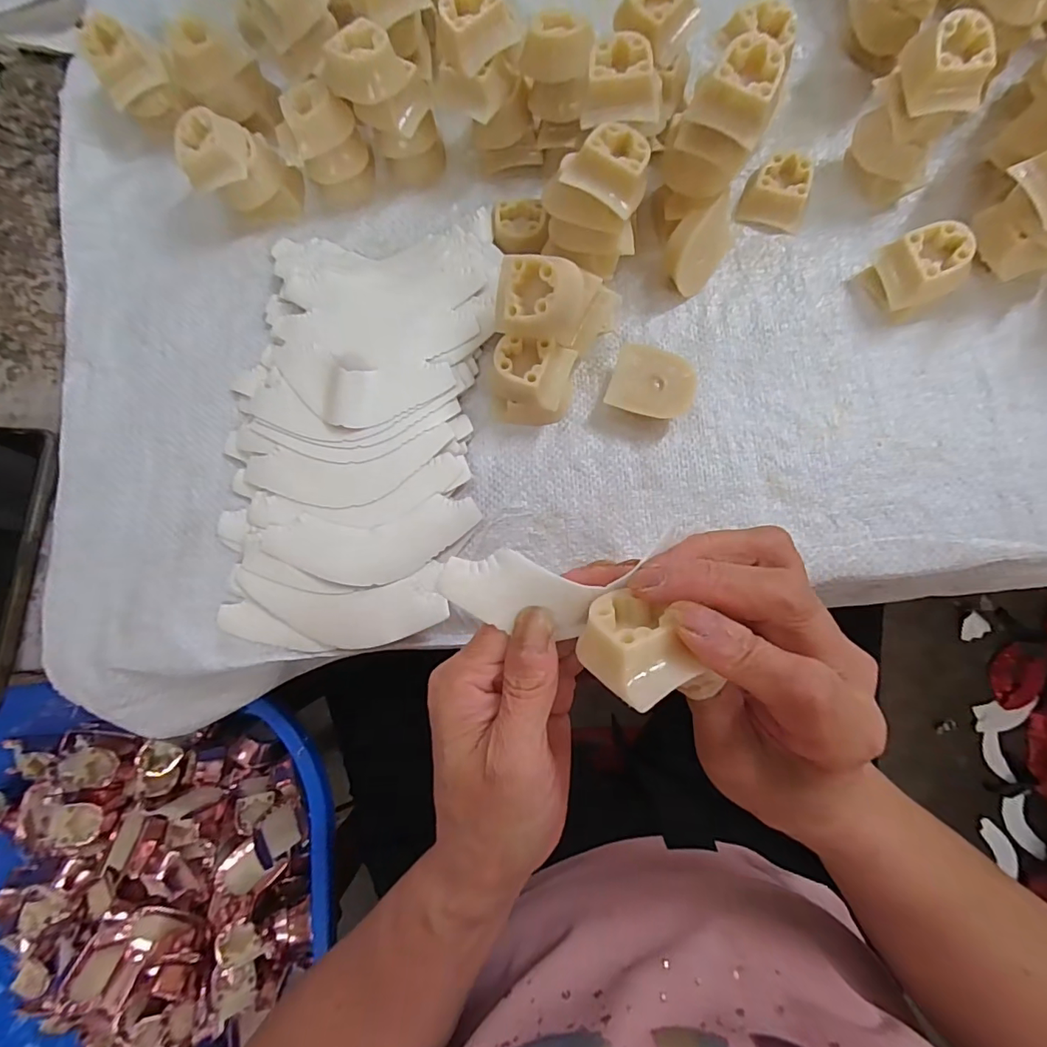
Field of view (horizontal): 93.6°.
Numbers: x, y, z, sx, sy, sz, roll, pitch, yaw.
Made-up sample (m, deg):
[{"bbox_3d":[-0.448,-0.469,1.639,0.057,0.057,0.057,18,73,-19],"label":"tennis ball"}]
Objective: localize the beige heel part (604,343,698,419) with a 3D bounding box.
[{"bbox_3d":[0.073,-0.078,0.282,0.045,0.018,0.040,18,82,5],"label":"beige heel part"}]

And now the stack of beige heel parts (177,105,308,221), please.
[{"bbox_3d":[-0.170,-0.215,0.296,0.053,0.042,0.039,-8,81,1],"label":"stack of beige heel parts"}]

